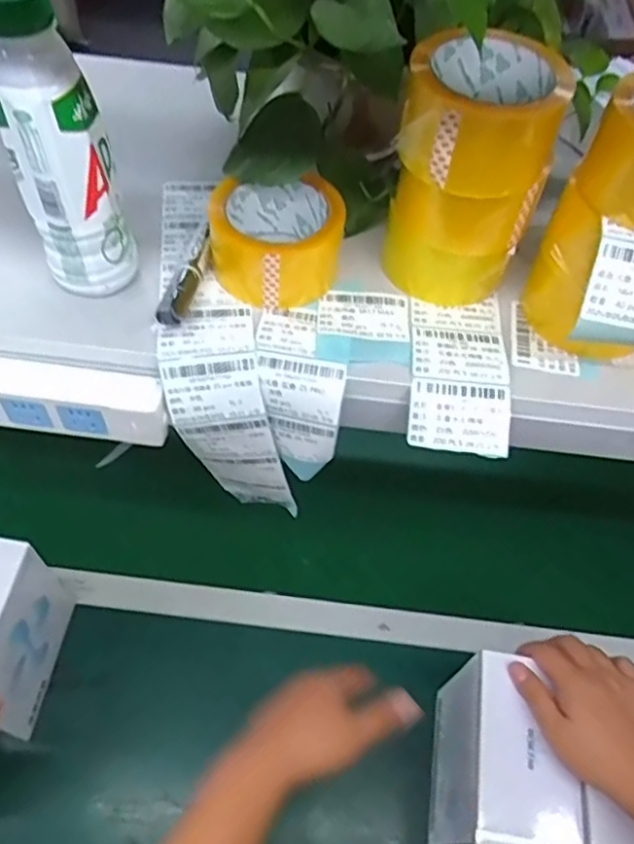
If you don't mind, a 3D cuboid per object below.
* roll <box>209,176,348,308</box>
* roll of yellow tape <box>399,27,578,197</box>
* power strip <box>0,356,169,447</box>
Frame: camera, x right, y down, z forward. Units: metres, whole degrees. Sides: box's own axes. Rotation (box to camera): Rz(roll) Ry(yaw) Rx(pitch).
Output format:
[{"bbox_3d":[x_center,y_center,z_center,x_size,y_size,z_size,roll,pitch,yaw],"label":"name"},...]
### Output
[{"bbox_3d":[-0.030,-0.140,0.490,0.097,0.056,0.091,2,56,-3],"label":"roll"},{"bbox_3d":[0.102,-0.195,0.403,0.093,0.063,0.085,2,56,-3],"label":"roll of yellow tape"},{"bbox_3d":[-0.198,-0.017,0.480,0.172,0.050,0.037,6,56,0],"label":"power strip"}]

